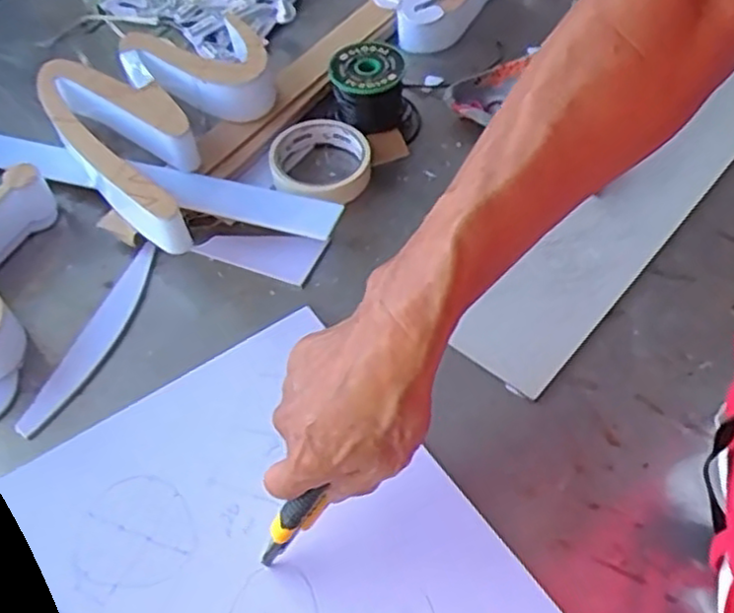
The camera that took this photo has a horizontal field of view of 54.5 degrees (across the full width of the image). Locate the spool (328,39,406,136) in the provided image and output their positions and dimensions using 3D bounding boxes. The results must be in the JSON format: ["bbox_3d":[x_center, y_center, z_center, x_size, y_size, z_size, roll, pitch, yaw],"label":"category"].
[{"bbox_3d":[0.001,-0.201,0.658,0.067,0.056,0.065,-2,55,2],"label":"spool"}]

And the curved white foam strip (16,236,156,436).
[{"bbox_3d":[-0.208,0.023,0.549,0.030,0.009,0.172,17,58,15],"label":"curved white foam strip"}]

